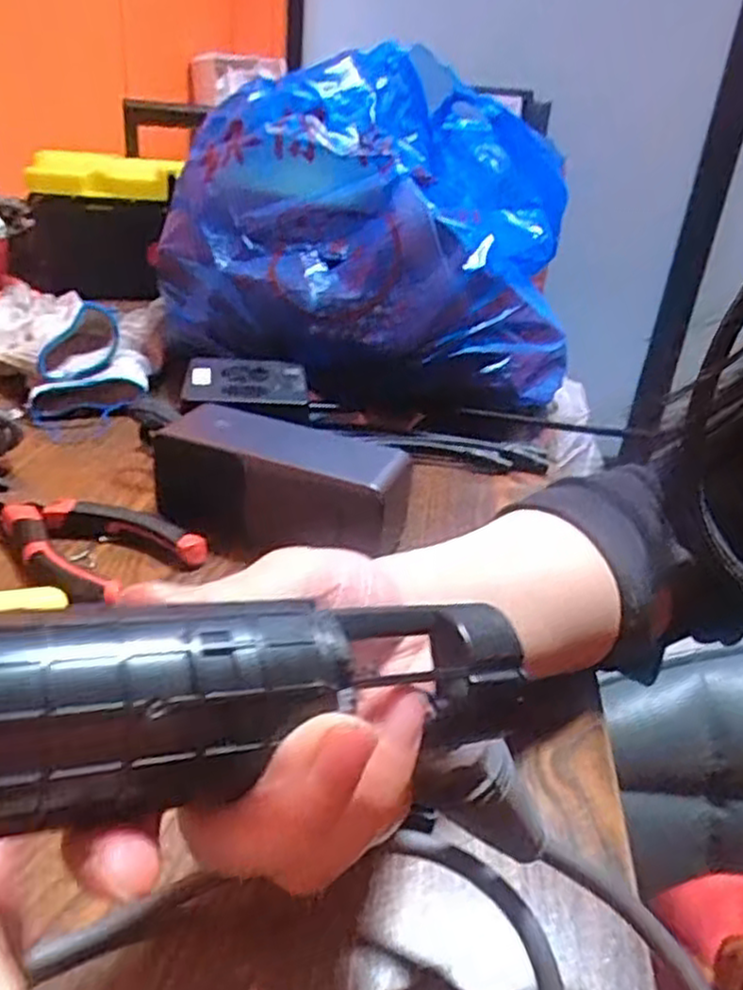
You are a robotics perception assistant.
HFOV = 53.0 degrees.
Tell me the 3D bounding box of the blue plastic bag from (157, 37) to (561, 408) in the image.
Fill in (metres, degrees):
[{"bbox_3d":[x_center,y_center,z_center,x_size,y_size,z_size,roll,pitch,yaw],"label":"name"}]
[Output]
[{"bbox_3d":[0.015,-0.213,0.568,0.288,0.188,0.238,17,31,20],"label":"blue plastic bag"}]

